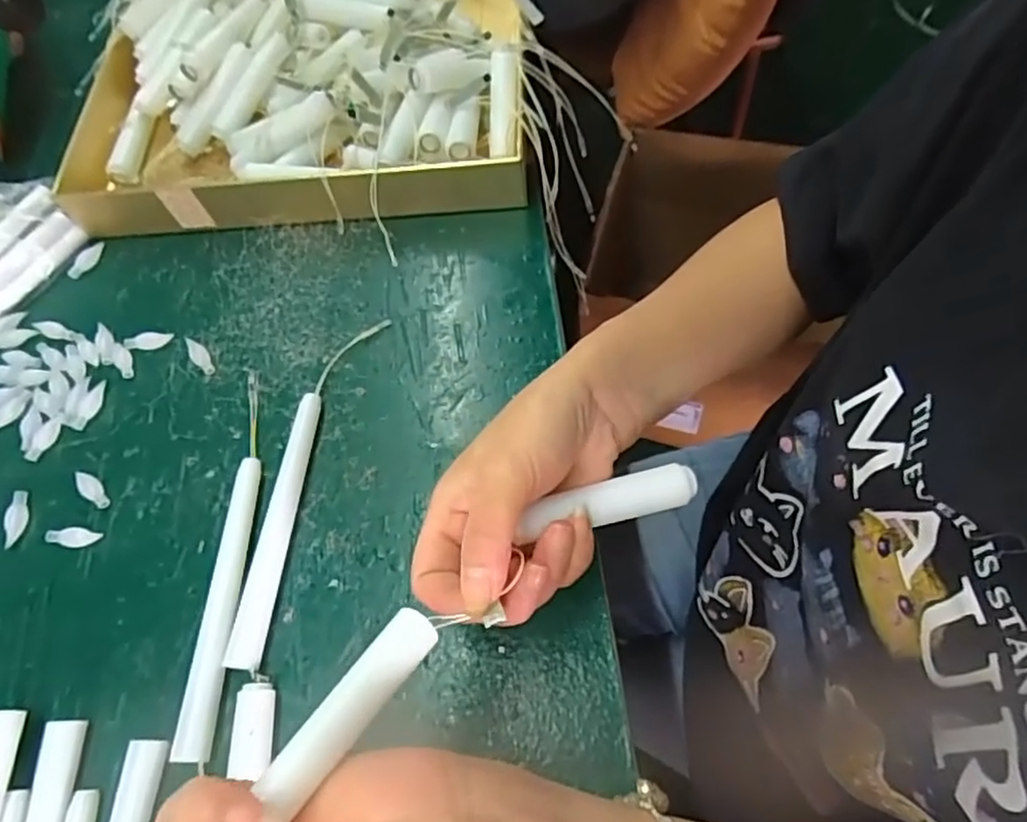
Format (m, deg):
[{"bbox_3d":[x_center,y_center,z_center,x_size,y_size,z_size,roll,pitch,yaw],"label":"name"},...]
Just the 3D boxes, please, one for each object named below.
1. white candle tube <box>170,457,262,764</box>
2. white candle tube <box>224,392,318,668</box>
[{"bbox_3d":[-0.148,0.095,0.344,0.016,0.012,0.148,-2,63,5],"label":"white candle tube"},{"bbox_3d":[-0.128,0.059,0.361,0.017,0.012,0.149,2,63,7],"label":"white candle tube"}]

